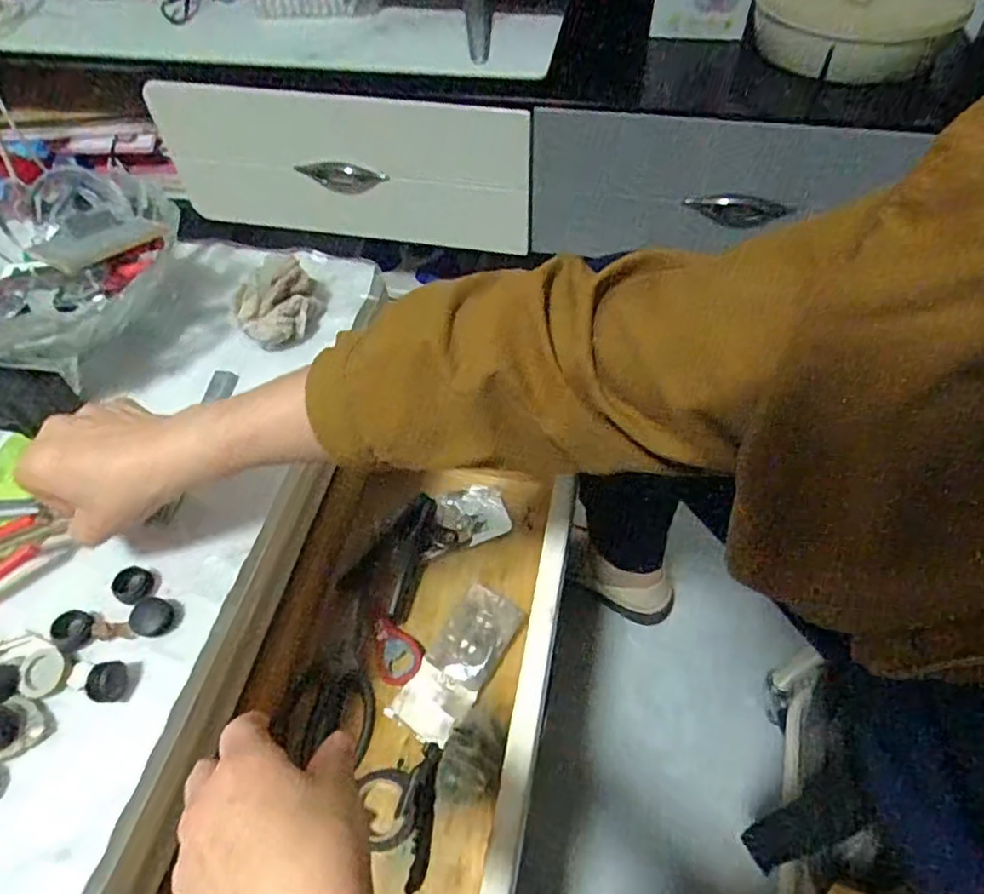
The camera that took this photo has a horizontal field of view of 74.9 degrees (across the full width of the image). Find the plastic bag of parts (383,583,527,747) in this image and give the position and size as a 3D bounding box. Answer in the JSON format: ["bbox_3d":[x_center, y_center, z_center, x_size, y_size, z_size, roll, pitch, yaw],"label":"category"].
[{"bbox_3d":[-0.034,0.220,0.658,0.069,0.025,0.154,27,60,20],"label":"plastic bag of parts"}]

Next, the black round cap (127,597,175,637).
[{"bbox_3d":[-0.221,0.110,0.417,0.021,0.013,0.024,28,60,20],"label":"black round cap"}]

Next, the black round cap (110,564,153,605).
[{"bbox_3d":[-0.242,0.092,0.431,0.021,0.012,0.024,28,60,20],"label":"black round cap"}]

